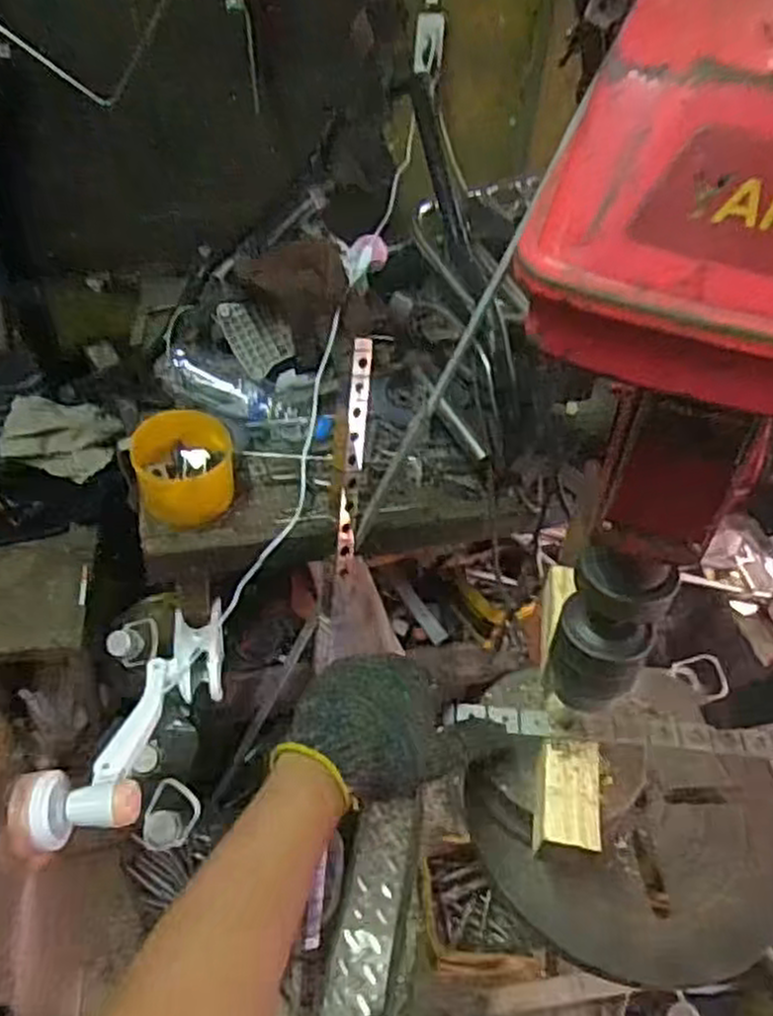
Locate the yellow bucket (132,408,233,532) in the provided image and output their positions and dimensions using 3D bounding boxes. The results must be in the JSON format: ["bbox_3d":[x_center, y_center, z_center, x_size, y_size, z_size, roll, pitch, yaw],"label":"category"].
[{"bbox_3d":[-0.240,-0.048,0.915,0.109,0.099,0.102,3,46,-3],"label":"yellow bucket"}]

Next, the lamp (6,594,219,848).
[{"bbox_3d":[-0.295,0.262,0.932,0.120,0.064,0.348,22,48,16],"label":"lamp"}]

